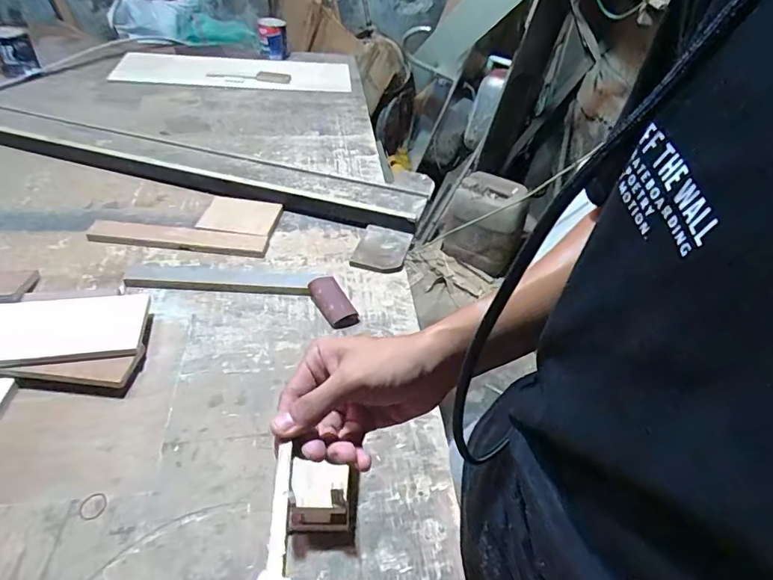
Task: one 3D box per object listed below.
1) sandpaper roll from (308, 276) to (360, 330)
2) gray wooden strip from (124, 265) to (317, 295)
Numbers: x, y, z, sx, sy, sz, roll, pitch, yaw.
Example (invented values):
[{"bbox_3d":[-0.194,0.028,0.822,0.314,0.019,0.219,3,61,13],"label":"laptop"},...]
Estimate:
[{"bbox_3d":[-0.101,0.019,0.895,0.053,0.051,0.114,-20,50,-25],"label":"sandpaper roll"},{"bbox_3d":[-0.328,-0.022,0.927,0.351,0.012,0.069,2,44,-2],"label":"gray wooden strip"}]

